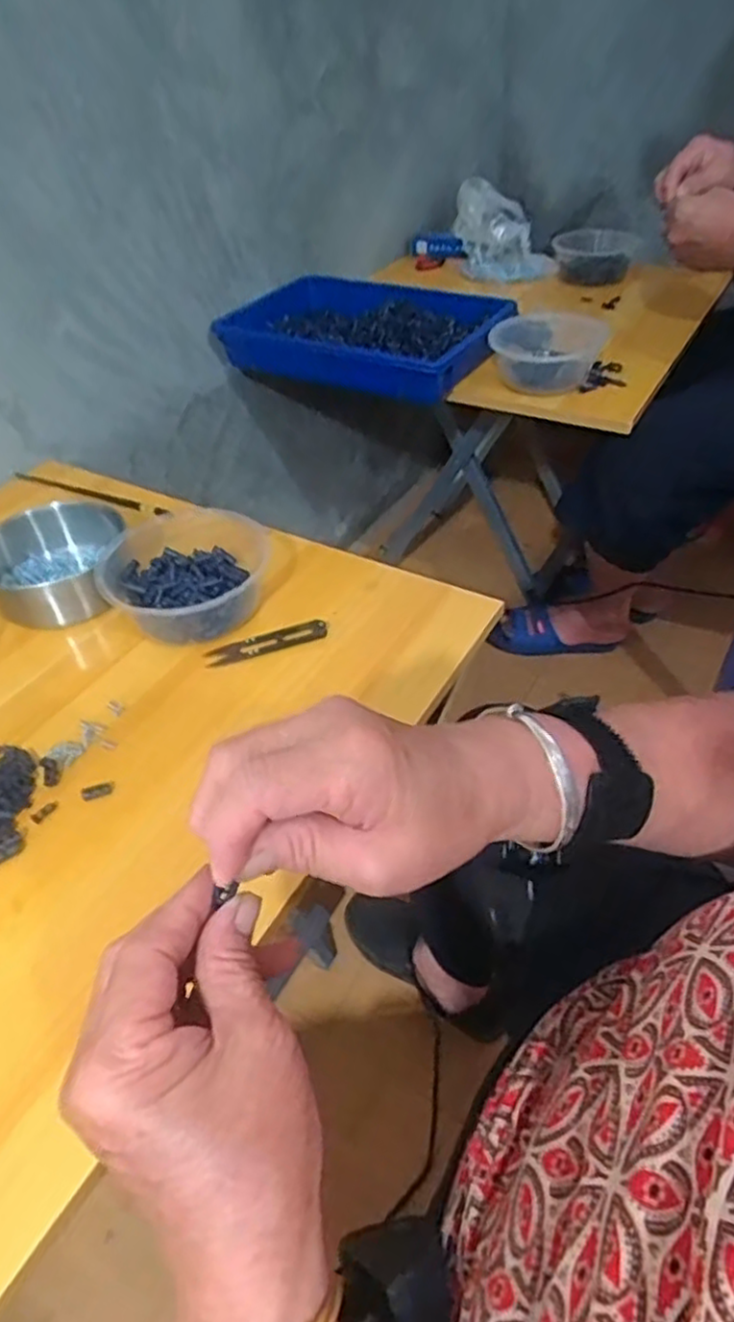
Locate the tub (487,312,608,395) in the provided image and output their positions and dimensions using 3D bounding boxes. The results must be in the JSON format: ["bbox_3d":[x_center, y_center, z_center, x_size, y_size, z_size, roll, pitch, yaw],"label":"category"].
[{"bbox_3d":[0.218,-0.375,0.854,0.128,0.056,0.139,-2,43,2],"label":"tub"}]

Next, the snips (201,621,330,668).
[{"bbox_3d":[-0.081,-0.016,0.574,0.098,0.008,0.022,-14,44,-10],"label":"snips"}]

